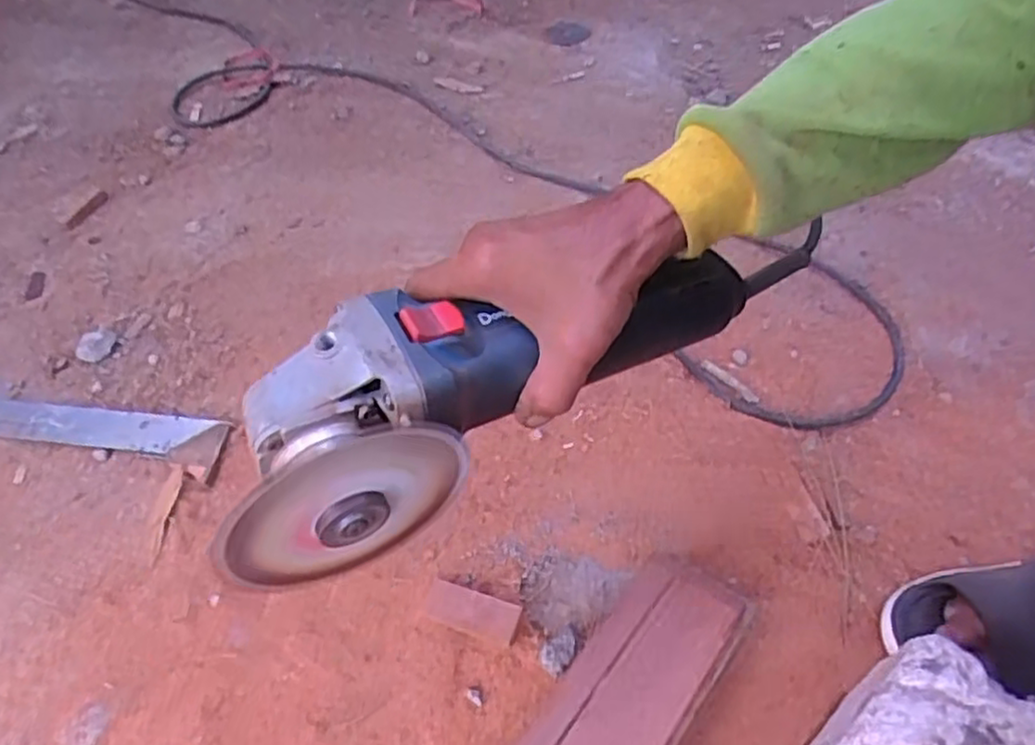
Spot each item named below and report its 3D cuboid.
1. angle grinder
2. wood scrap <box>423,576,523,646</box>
[{"bbox_3d":[0.018,-0.008,0.353,0.336,0.083,0.081,-24,54,-26],"label":"angle grinder"},{"bbox_3d":[-0.030,0.161,0.482,0.063,0.013,0.026,14,53,13],"label":"wood scrap"}]

